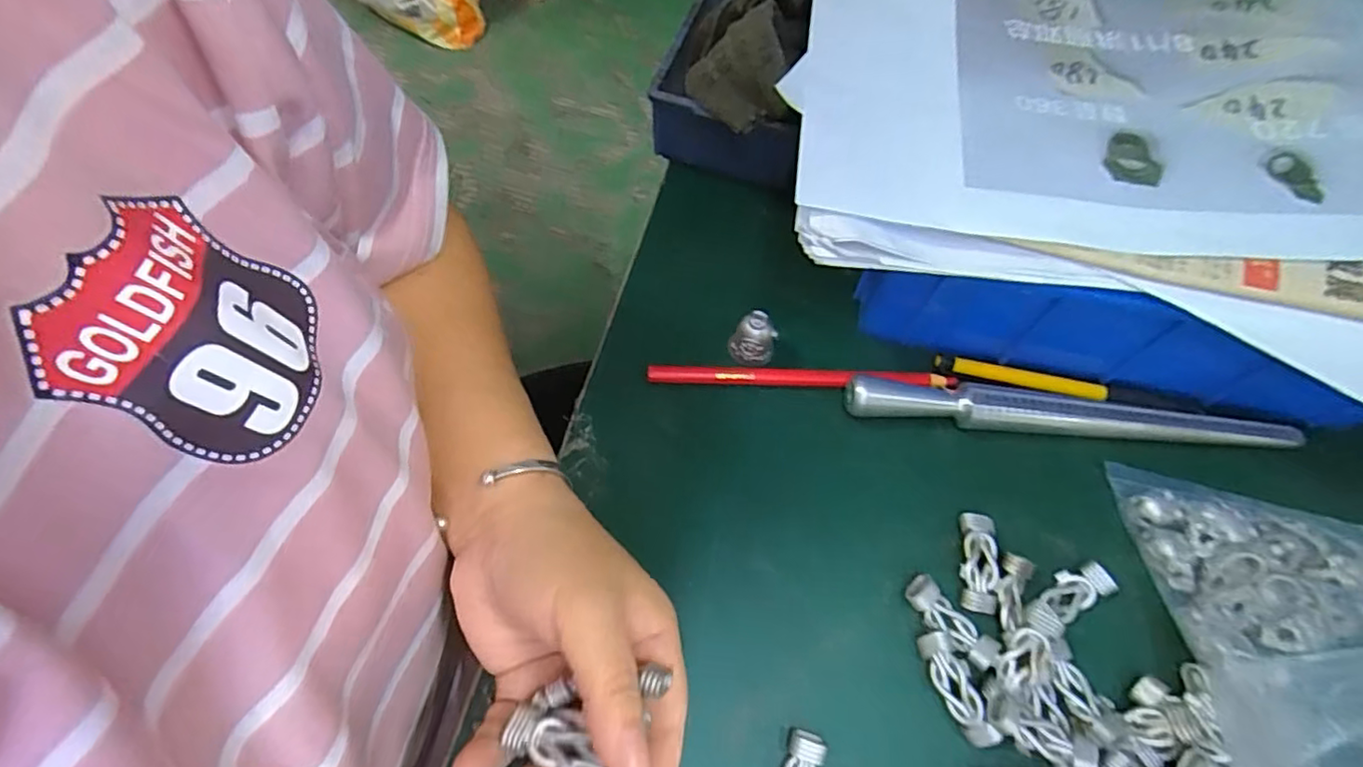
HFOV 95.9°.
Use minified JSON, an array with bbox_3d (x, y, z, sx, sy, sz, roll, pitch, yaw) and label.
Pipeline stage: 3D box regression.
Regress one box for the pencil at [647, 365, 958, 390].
[{"bbox_3d":[0.065,-0.003,0.338,0.165,0.012,0.008,3,63,0],"label":"pencil"}]

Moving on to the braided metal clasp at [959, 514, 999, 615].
[{"bbox_3d":[0.141,0.086,0.295,0.017,0.011,0.045,13,63,5],"label":"braided metal clasp"}]

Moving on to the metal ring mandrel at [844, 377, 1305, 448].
[{"bbox_3d":[0.202,0.016,0.326,0.229,0.025,0.020,4,63,0],"label":"metal ring mandrel"}]

